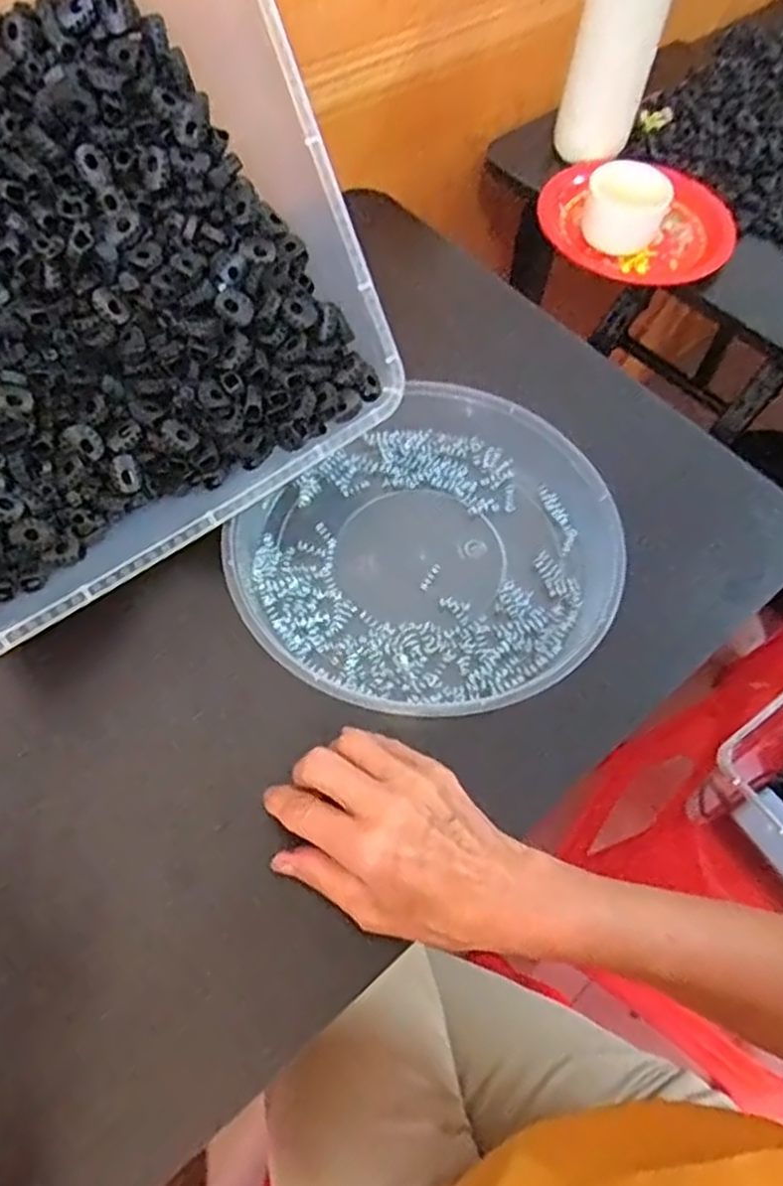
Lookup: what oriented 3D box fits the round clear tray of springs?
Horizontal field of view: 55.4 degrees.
[{"bbox_3d":[0.026,-0.025,0.462,0.228,0.035,0.208,2,61,-3],"label":"round clear tray of springs"}]

